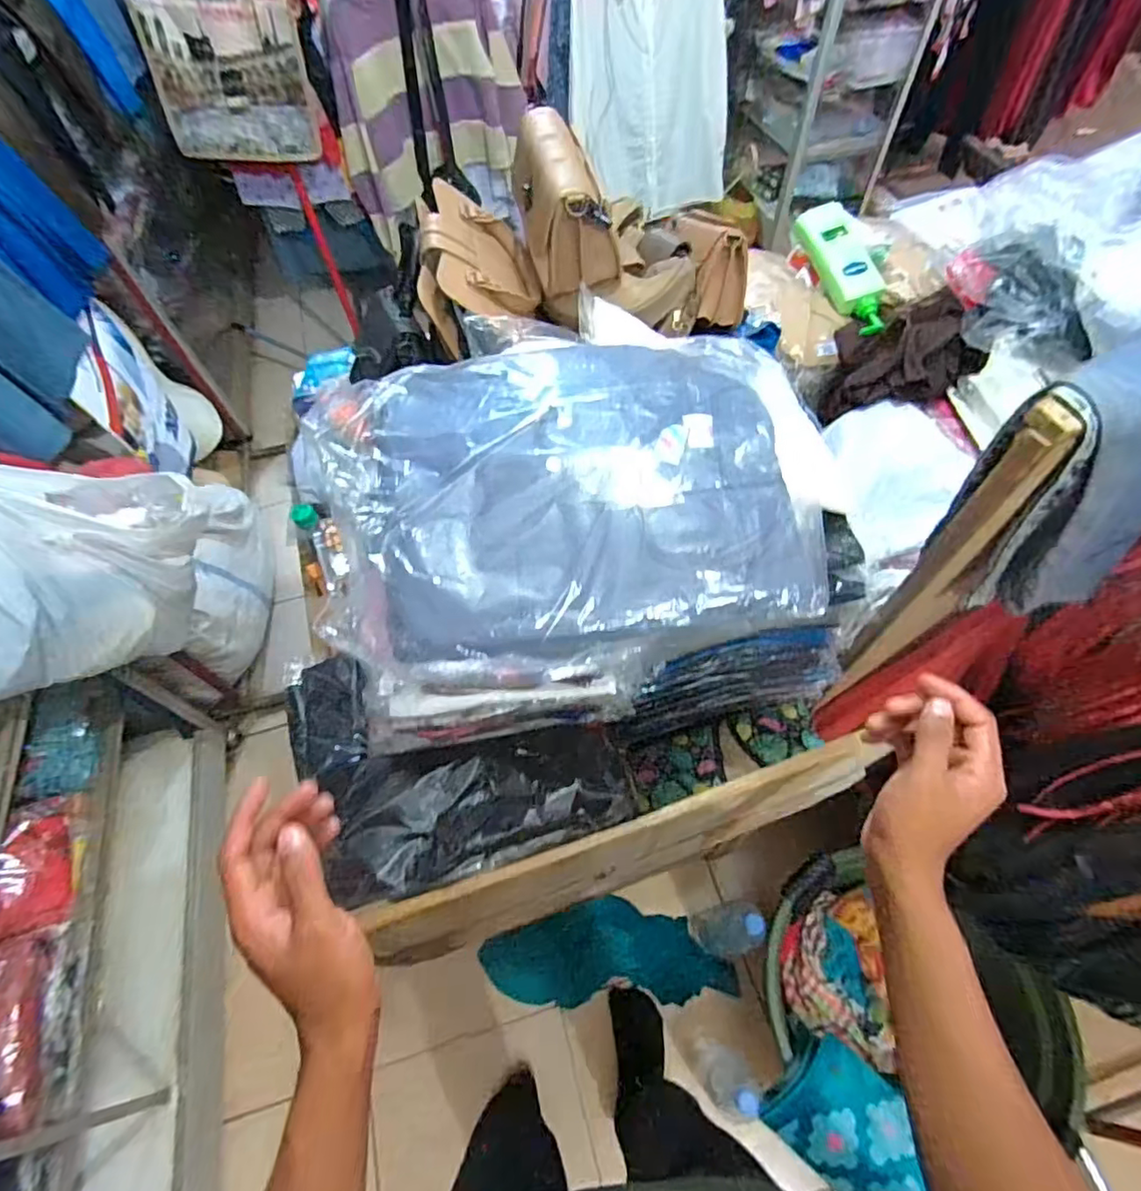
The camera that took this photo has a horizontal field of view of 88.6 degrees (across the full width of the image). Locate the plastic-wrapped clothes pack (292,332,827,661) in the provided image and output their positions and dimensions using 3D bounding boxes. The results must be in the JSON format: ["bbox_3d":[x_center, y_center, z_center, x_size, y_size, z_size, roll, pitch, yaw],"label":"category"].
[{"bbox_3d":[0.000,-0.102,0.520,0.416,0.083,0.312,-6,58,-1],"label":"plastic-wrapped clothes pack"}]

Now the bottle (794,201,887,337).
[{"bbox_3d":[0.425,-0.500,0.897,0.083,0.045,0.237,-17,78,-8],"label":"bottle"}]

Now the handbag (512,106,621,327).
[{"bbox_3d":[-0.006,-0.462,0.721,0.104,0.149,0.217,-8,58,-2],"label":"handbag"}]

